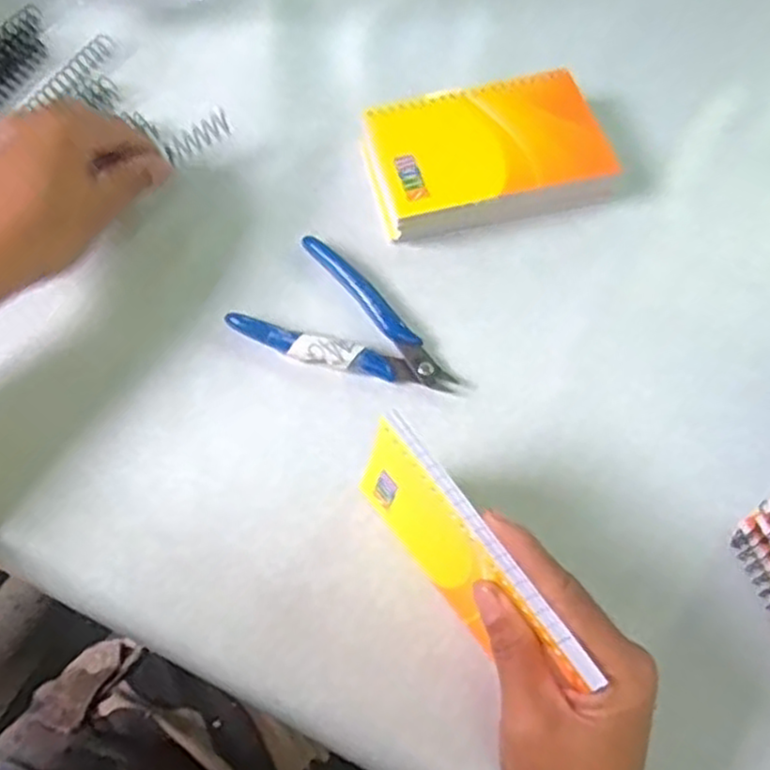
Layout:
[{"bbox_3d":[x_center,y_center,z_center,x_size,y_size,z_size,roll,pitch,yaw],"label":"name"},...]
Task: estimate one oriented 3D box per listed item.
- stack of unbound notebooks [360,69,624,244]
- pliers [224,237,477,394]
[{"bbox_3d":[0.058,-0.134,0.437,0.137,0.031,0.082,-14,69,-7],"label":"stack of unbound notebooks"},{"bbox_3d":[-0.014,-0.028,0.400,0.121,0.011,0.070,34,71,12],"label":"pliers"}]

